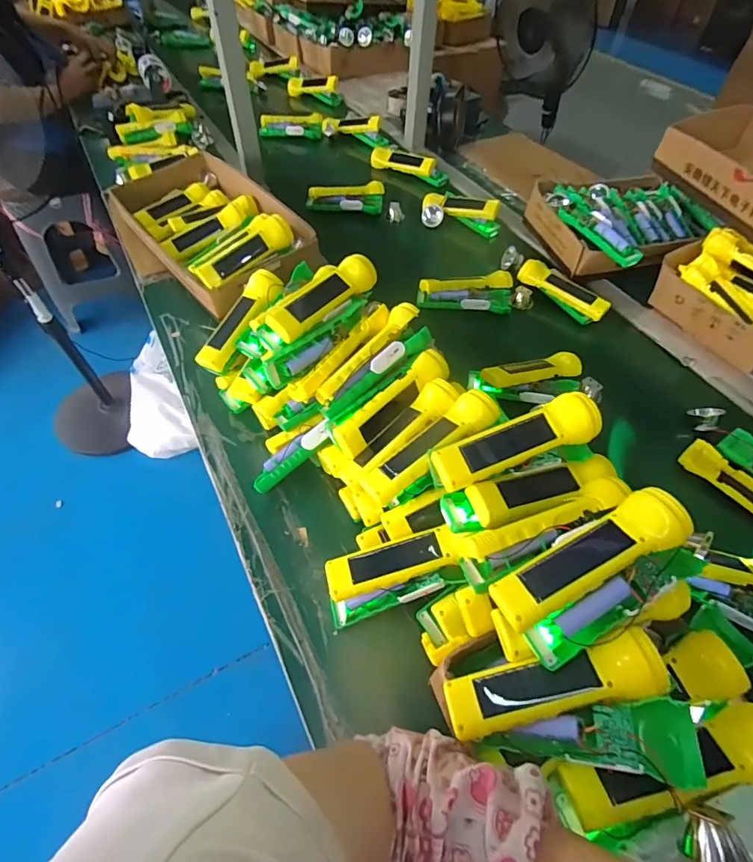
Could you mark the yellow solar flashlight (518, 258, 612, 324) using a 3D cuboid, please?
[{"bbox_3d":[0.332,-0.254,0.798,0.053,0.039,0.164,-35,61,-25],"label":"yellow solar flashlight"}]

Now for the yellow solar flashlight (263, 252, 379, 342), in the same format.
[{"bbox_3d":[-0.070,-0.177,0.580,0.046,0.033,0.166,38,61,24],"label":"yellow solar flashlight"}]

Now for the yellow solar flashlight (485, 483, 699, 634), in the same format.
[{"bbox_3d":[0.171,0.104,0.362,0.163,0.033,0.045,-29,58,-4],"label":"yellow solar flashlight"}]

